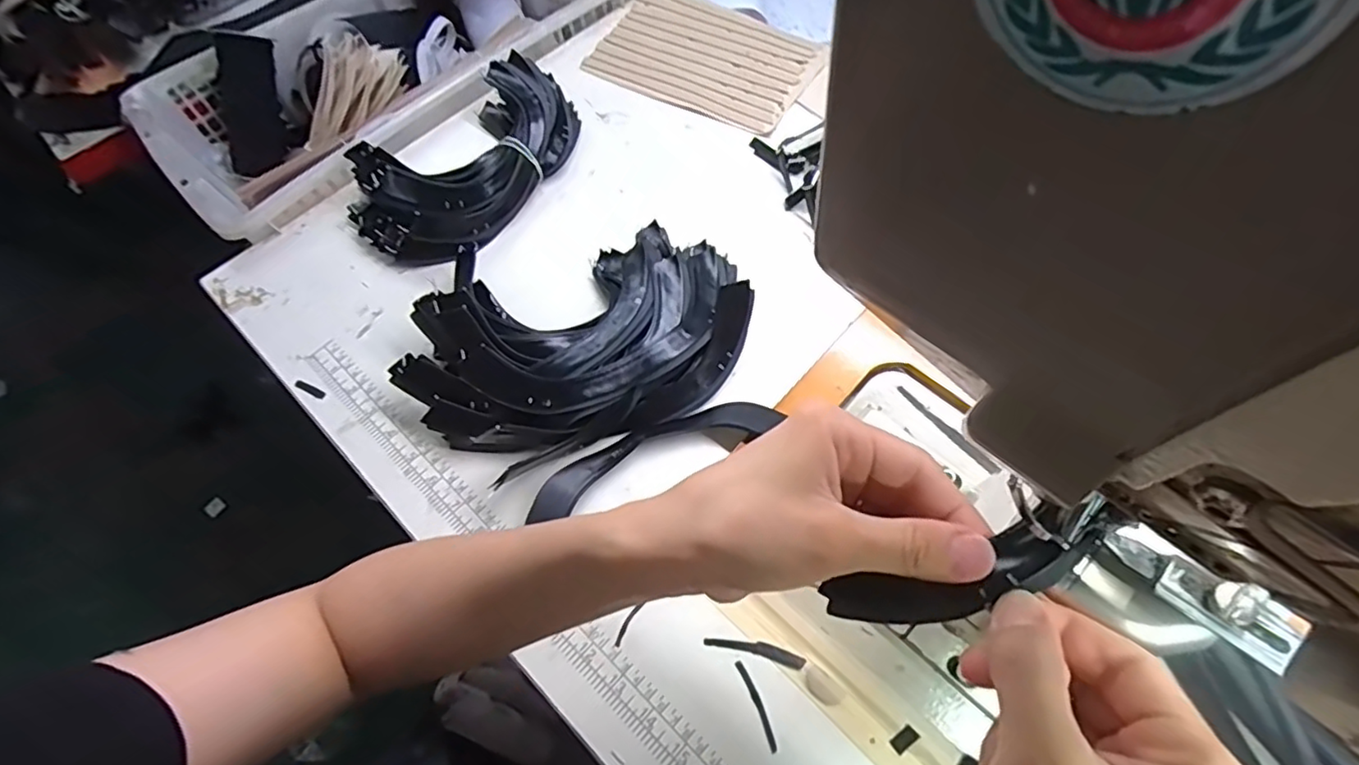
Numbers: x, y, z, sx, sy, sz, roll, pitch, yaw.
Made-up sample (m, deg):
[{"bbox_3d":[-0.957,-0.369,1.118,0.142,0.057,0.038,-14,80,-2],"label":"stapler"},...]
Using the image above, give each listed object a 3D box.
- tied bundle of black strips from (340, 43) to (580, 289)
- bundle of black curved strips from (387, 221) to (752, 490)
[{"bbox_3d":[-0.186,-0.193,0.533,0.148,0.065,0.206,18,65,12],"label":"tied bundle of black strips"},{"bbox_3d":[-0.074,-0.038,0.450,0.242,0.059,0.162,-24,64,-10],"label":"bundle of black curved strips"}]

